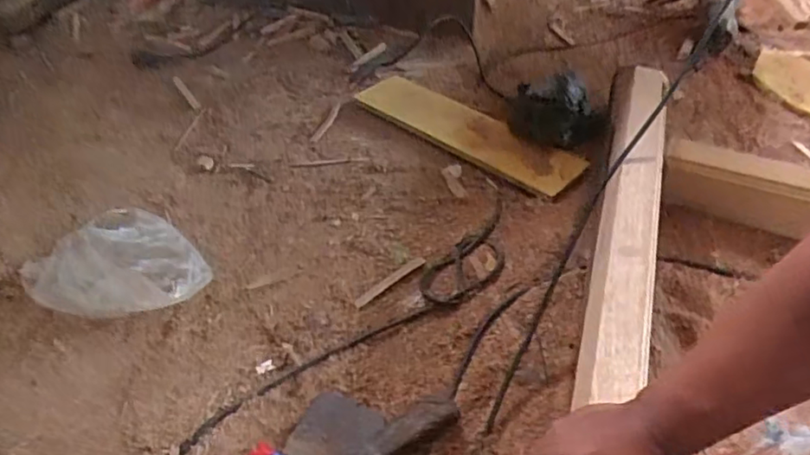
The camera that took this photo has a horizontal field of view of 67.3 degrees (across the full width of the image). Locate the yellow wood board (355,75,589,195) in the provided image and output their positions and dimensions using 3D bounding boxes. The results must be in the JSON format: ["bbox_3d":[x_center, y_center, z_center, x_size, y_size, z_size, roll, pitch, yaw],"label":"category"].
[{"bbox_3d":[0.108,-0.186,1.106,0.459,0.023,0.120,31,57,30],"label":"yellow wood board"}]

